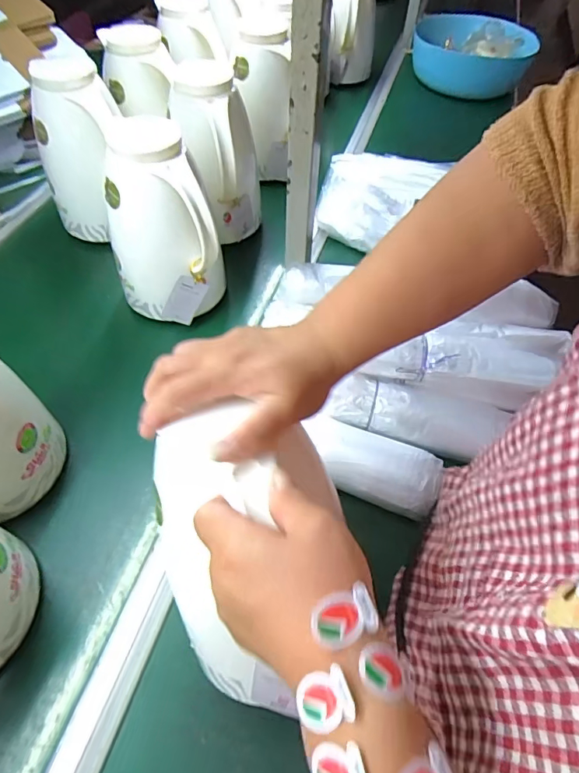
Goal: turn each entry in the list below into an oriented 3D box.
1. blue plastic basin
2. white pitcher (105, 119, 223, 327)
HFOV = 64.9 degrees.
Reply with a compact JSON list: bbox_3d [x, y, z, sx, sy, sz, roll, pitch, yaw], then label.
[{"bbox_3d":[0.496,-0.926,1.268,0.293,0.139,0.293,4,53,1],"label":"blue plastic basin"},{"bbox_3d":[-0.185,-0.223,0.629,0.126,0.231,0.165,-21,57,-17],"label":"white pitcher"}]

